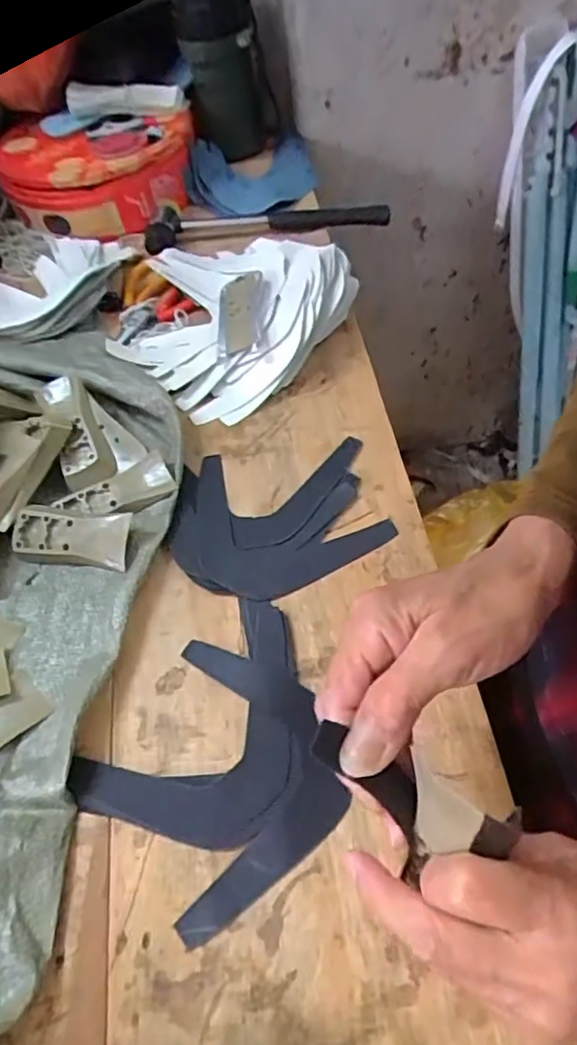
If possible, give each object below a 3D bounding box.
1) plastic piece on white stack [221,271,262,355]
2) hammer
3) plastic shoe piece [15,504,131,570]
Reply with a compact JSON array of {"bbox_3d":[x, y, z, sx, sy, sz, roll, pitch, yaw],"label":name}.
[{"bbox_3d":[-0.046,-0.206,0.569,0.038,0.008,0.121,-6,52,6],"label":"plastic piece on white stack"},{"bbox_3d":[-0.026,-0.355,0.684,0.283,0.028,0.072,-6,56,0],"label":"hammer"},{"bbox_3d":[-0.166,0.011,0.457,0.093,0.021,0.042,7,88,13],"label":"plastic shoe piece"}]

